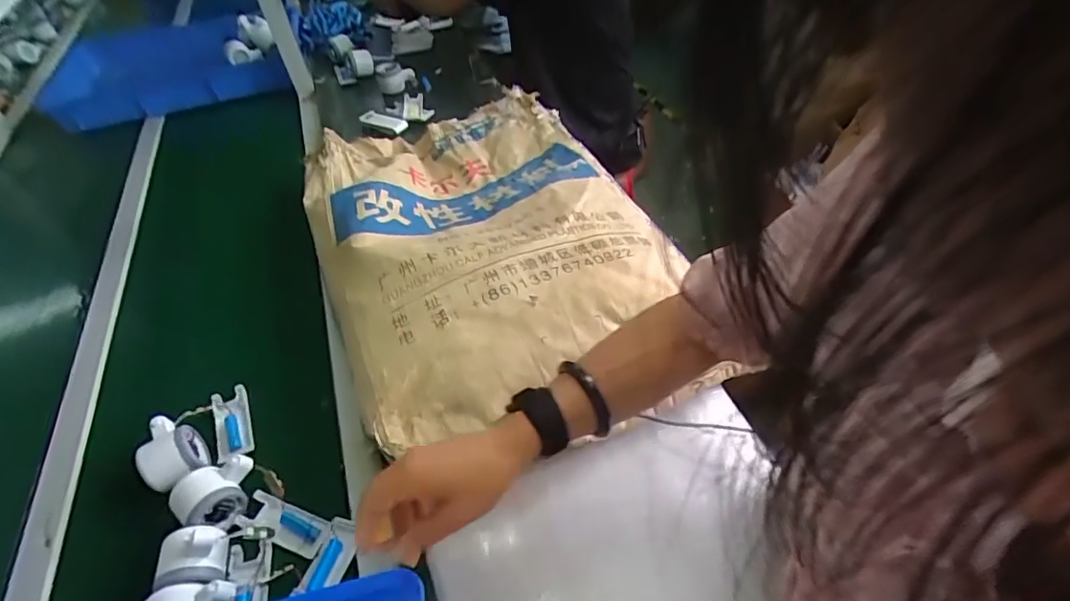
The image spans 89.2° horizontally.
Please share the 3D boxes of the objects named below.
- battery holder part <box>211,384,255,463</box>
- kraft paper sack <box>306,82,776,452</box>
[{"bbox_3d":[-0.375,0.151,0.671,0.042,0.019,0.100,-22,48,-14],"label":"battery holder part"},{"bbox_3d":[-0.080,-0.120,0.797,0.448,0.092,0.674,-20,47,-13],"label":"kraft paper sack"}]

